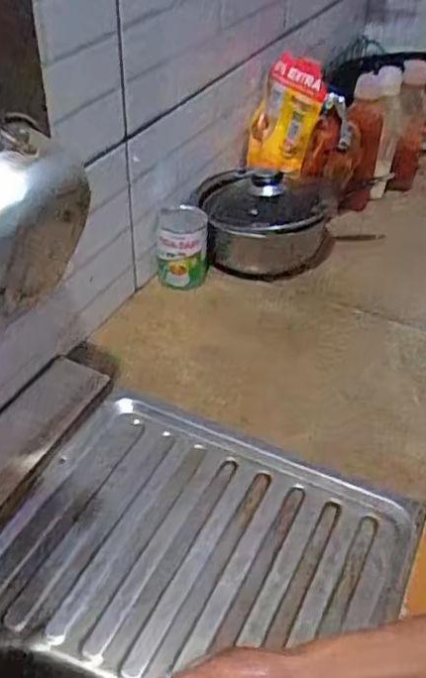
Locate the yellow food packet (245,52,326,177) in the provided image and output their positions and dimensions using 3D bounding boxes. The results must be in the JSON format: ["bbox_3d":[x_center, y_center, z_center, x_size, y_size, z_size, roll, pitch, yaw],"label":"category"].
[{"bbox_3d":[0.117,-0.373,1.128,0.130,0.181,0.047,23,26,32],"label":"yellow food packet"}]

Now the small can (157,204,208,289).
[{"bbox_3d":[-0.046,-0.141,1.022,0.074,0.105,0.074,2,40,-1],"label":"small can"}]

